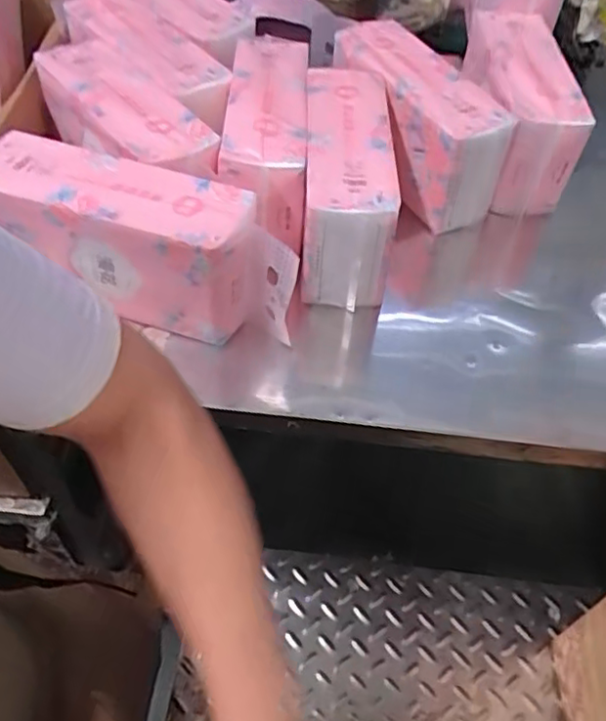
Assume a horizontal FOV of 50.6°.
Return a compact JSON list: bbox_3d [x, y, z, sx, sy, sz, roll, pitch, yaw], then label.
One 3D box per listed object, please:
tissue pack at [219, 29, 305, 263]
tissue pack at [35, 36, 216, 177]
[{"bbox_3d":[-0.038,-0.253,0.703,0.085,0.108,0.256,3,51,-1],"label":"tissue pack"},{"bbox_3d":[-0.181,-0.247,0.663,0.102,0.069,0.267,-28,58,-23],"label":"tissue pack"}]

